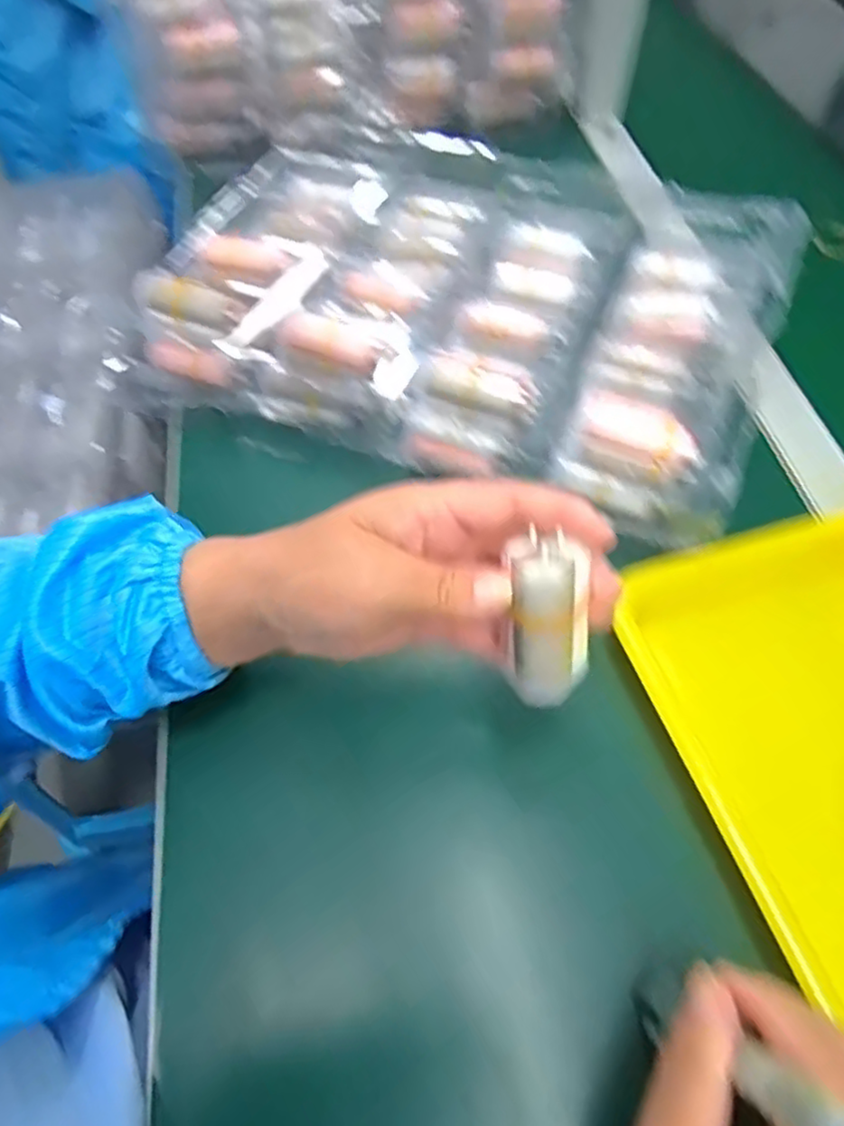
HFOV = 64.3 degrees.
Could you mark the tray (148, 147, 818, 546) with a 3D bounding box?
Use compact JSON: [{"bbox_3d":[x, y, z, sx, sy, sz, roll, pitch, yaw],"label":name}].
[{"bbox_3d":[0.031,-0.193,0.475,0.403,0.056,0.305,19,60,12],"label":"tray"}]

